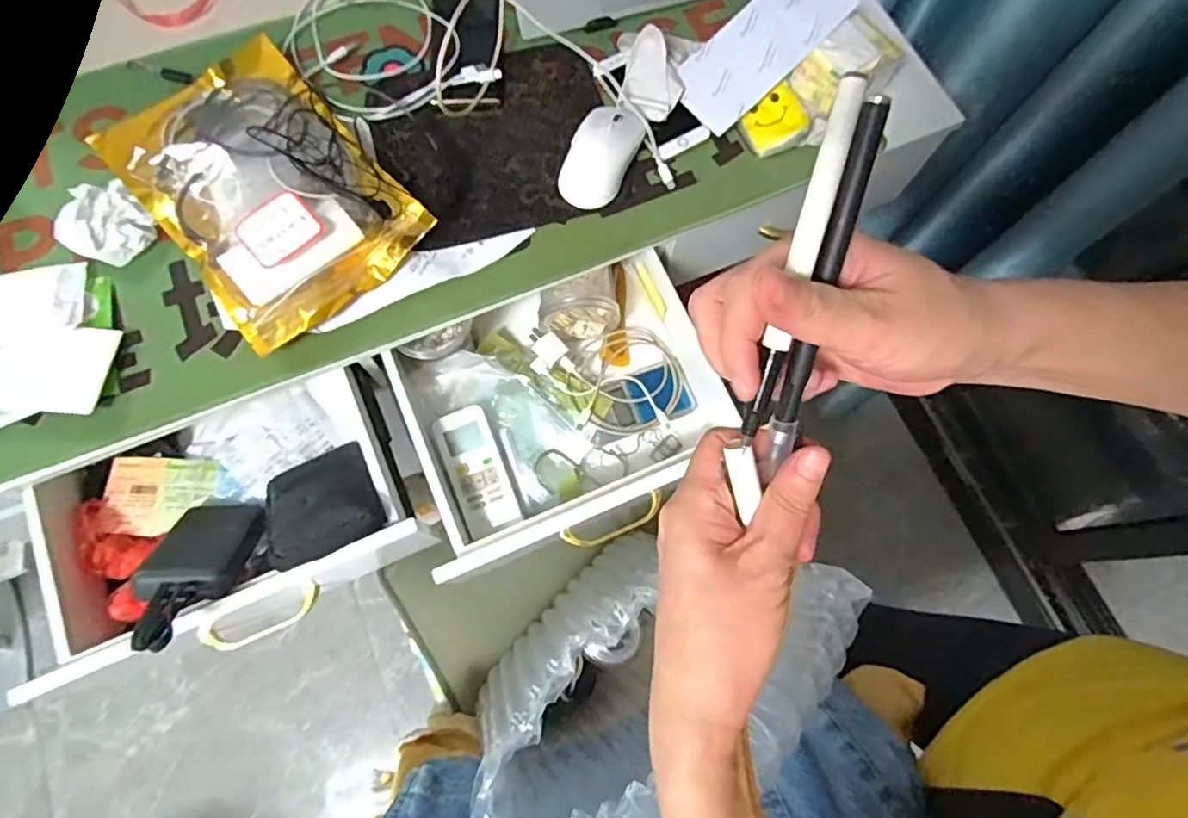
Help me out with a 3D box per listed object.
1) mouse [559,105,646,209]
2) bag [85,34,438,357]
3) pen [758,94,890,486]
[{"bbox_3d":[0.007,-0.247,0.604,0.057,0.028,0.106,25,74,6],"label":"mouse"},{"bbox_3d":[-0.312,-0.214,0.583,0.194,0.042,0.298,-40,78,-12],"label":"bag"},{"bbox_3d":[0.081,-0.034,0.225,0.011,0.008,0.142,9,116,1],"label":"pen"}]

